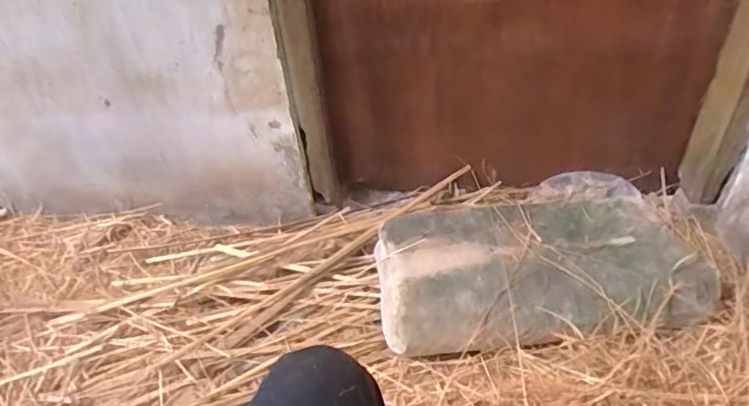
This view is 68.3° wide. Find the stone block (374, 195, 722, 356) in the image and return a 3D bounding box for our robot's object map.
[{"bbox_3d":[0.309,0.122,1.097,0.601,0.082,0.334,-7,41,0],"label":"stone block"}]

